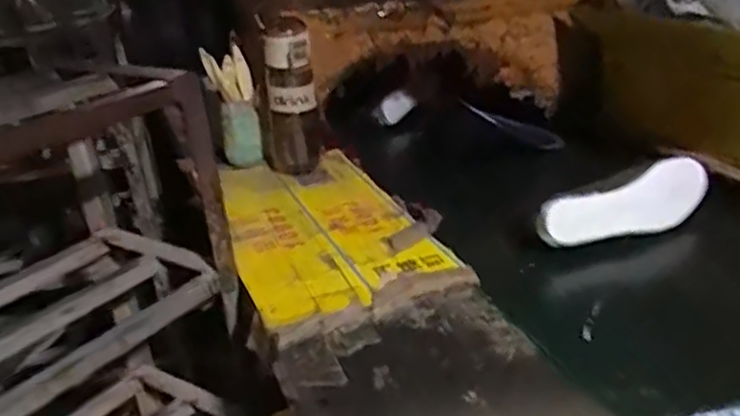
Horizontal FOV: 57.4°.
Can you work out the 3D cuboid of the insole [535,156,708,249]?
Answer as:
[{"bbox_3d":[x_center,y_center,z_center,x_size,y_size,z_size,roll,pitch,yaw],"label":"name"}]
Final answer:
[{"bbox_3d":[0.317,0.001,0.829,0.237,0.078,0.012,-18,7,-14],"label":"insole"}]

